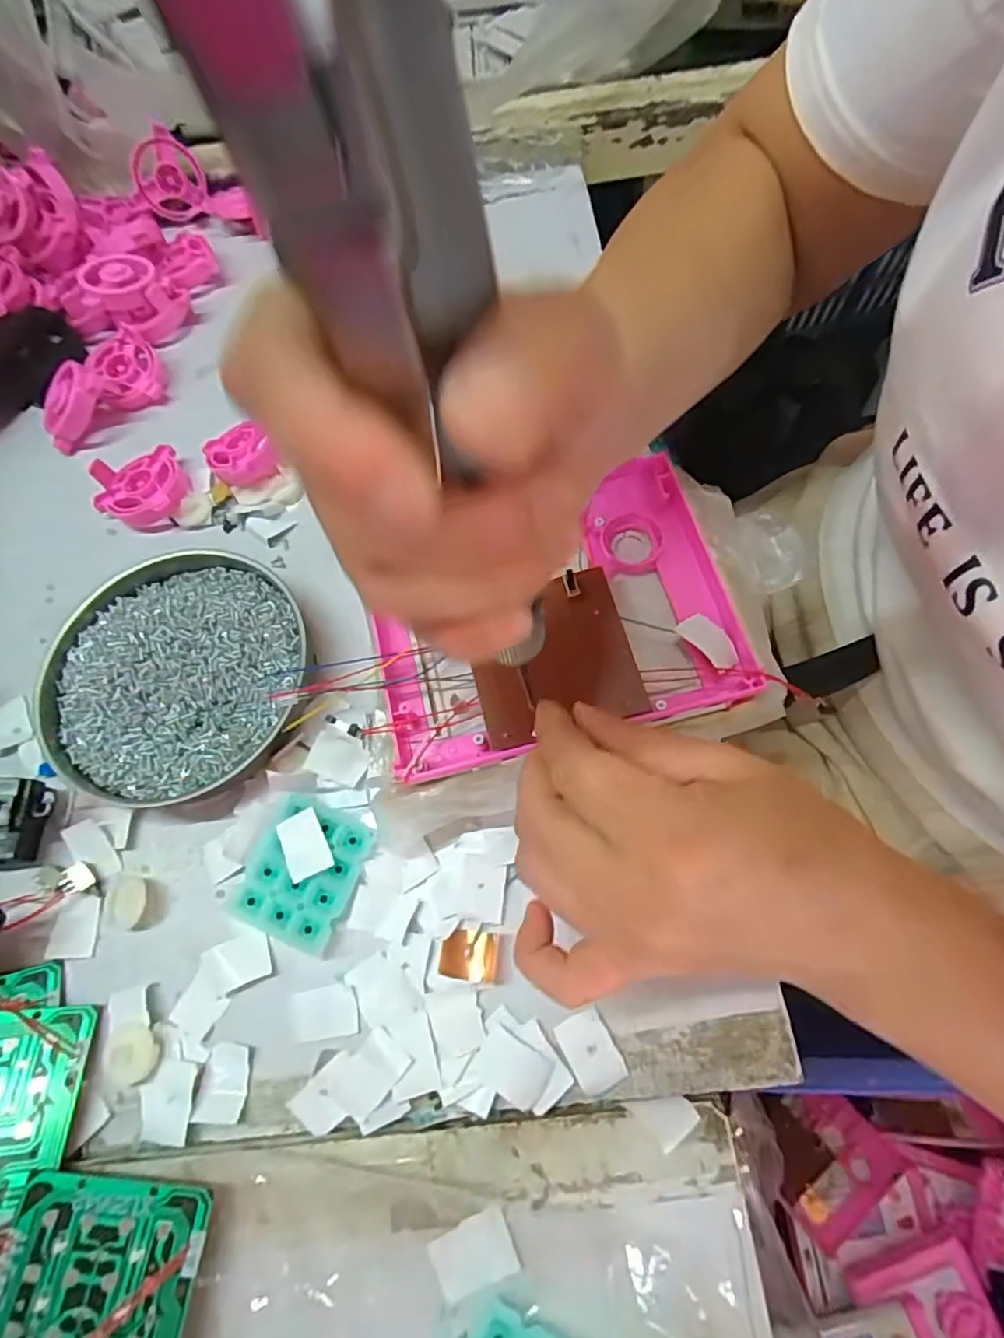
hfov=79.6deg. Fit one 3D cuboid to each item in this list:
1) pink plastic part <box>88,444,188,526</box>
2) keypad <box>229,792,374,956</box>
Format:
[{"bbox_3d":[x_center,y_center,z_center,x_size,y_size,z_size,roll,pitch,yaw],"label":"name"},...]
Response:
[{"bbox_3d":[-0.217,-0.107,0.361,0.053,0.014,0.049,0,68,-1],"label":"pink plastic part"},{"bbox_3d":[-0.093,0.093,0.279,0.051,0.007,0.059,20,71,11],"label":"keypad"}]

